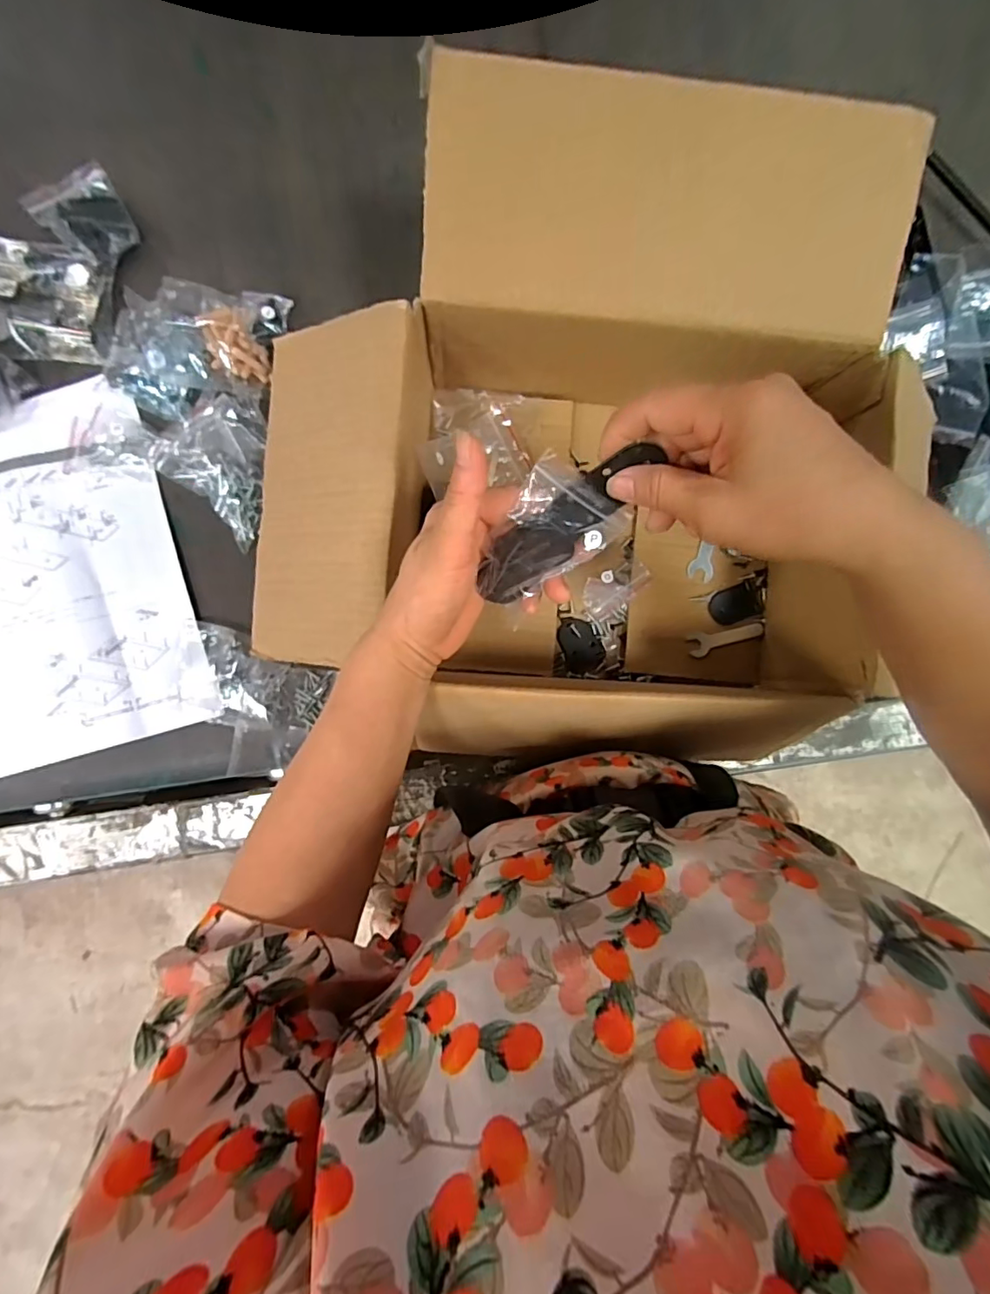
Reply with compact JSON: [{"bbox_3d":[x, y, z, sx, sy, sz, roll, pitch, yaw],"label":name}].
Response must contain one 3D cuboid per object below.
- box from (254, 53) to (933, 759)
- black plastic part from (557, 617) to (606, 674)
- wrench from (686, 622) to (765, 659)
[{"bbox_3d":[0.046,-0.109,0.382,0.415,0.156,0.372,1,88,-2],"label":"box"},{"bbox_3d":[0.073,-0.003,0.458,0.034,0.004,0.048,-18,89,-3],"label":"black plastic part"},{"bbox_3d":[0.197,-0.006,0.458,0.067,0.005,0.021,-10,100,-9],"label":"wrench"}]

